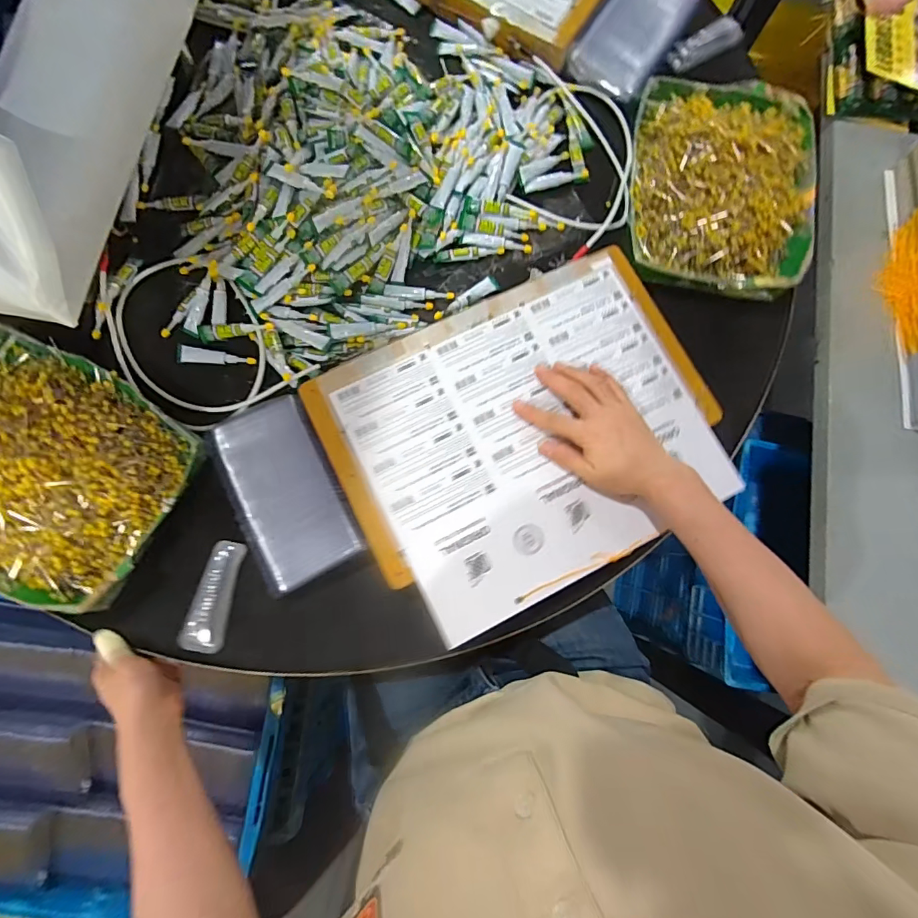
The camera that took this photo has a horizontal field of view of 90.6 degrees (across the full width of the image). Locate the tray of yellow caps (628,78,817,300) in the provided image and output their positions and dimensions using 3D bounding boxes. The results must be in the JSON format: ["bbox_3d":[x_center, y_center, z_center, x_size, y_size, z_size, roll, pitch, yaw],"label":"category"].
[{"bbox_3d":[0.337,-0.356,0.575,0.228,0.057,0.306,9,80,-1],"label":"tray of yellow caps"}]

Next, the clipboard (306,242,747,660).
[{"bbox_3d":[0.079,-0.026,0.479,0.393,0.013,0.303,-26,82,-8],"label":"clipboard"}]

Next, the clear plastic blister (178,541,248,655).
[{"bbox_3d":[-0.254,0.142,0.470,0.037,0.022,0.112,12,80,-1],"label":"clear plastic blister"}]

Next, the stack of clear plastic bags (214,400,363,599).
[{"bbox_3d":[-0.181,0.031,0.477,0.107,0.025,0.192,-26,83,-6],"label":"stack of clear plastic bags"}]

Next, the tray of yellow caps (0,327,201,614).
[{"bbox_3d":[-0.438,0.008,0.465,0.292,0.056,0.233,24,80,2],"label":"tray of yellow caps"}]

